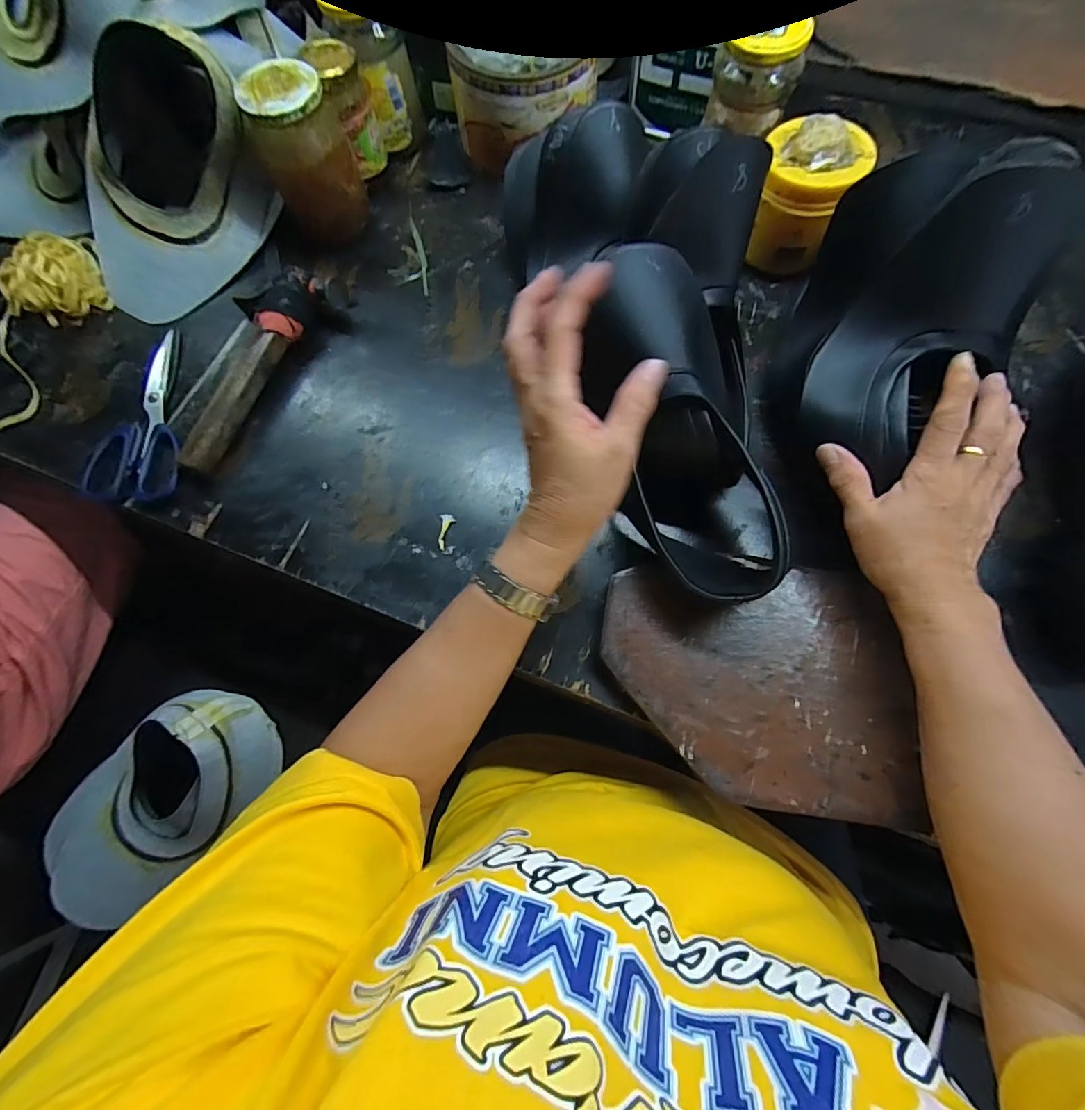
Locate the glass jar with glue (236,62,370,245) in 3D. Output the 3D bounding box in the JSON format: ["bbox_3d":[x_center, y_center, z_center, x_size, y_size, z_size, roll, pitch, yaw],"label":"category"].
[{"bbox_3d":[-0.217,-0.365,0.456,0.076,0.128,0.071,-1,72,2],"label":"glass jar with glue"}]

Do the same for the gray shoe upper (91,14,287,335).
[{"bbox_3d":[-0.366,-0.351,0.442,0.121,0.153,0.195,40,78,13],"label":"gray shoe upper"}]

